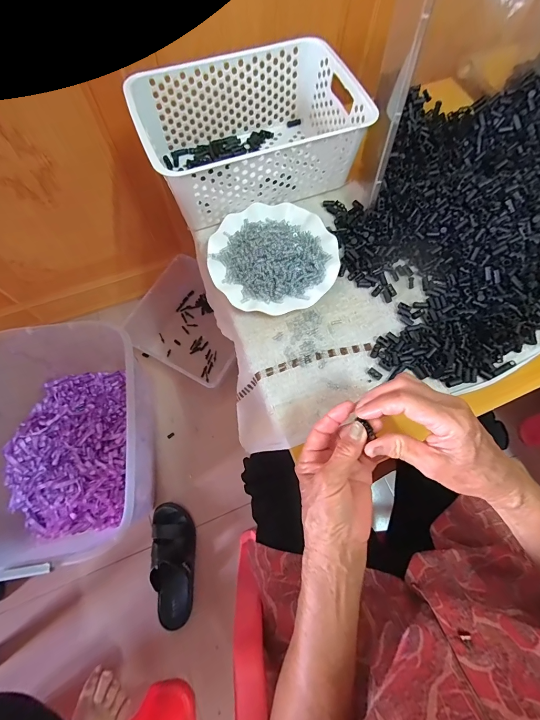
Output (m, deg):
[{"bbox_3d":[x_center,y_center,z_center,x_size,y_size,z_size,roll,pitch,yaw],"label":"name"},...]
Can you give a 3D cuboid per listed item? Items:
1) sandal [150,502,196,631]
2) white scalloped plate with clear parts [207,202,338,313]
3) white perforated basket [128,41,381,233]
[{"bbox_3d":[-0.227,0.481,0.762,0.092,0.060,0.253,-8,70,-5],"label":"sandal"},{"bbox_3d":[0.006,-0.155,0.446,0.179,0.038,0.175,1,70,-2],"label":"white scalloped plate with clear parts"},{"bbox_3d":[-0.030,-0.338,0.485,0.301,0.112,0.199,-19,72,-9],"label":"white perforated basket"}]

